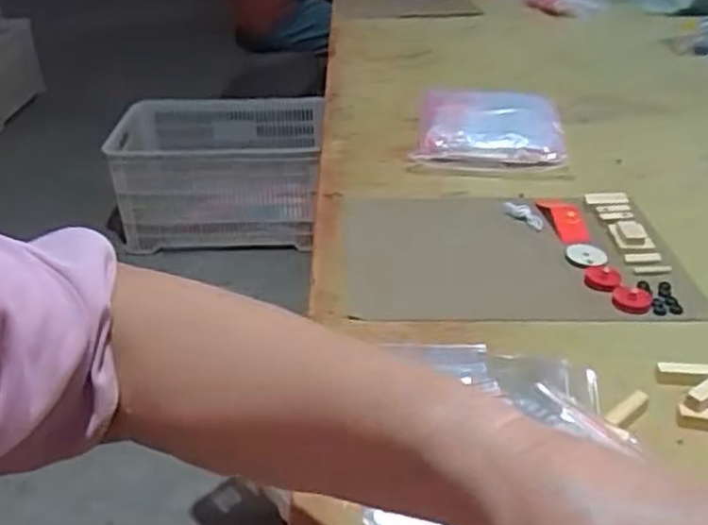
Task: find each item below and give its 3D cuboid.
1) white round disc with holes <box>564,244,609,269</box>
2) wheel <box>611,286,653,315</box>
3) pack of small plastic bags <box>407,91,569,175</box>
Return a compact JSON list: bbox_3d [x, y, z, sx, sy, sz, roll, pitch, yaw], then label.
[{"bbox_3d":[0.204,-0.007,0.625,0.035,0.004,0.040,11,34,19],"label":"white round disc with holes"},{"bbox_3d":[0.222,0.028,0.564,0.030,0.006,0.028,-1,32,0],"label":"wheel"},{"bbox_3d":[0.164,-0.160,0.867,0.173,0.044,0.185,6,32,10],"label":"pack of small plastic bags"}]

